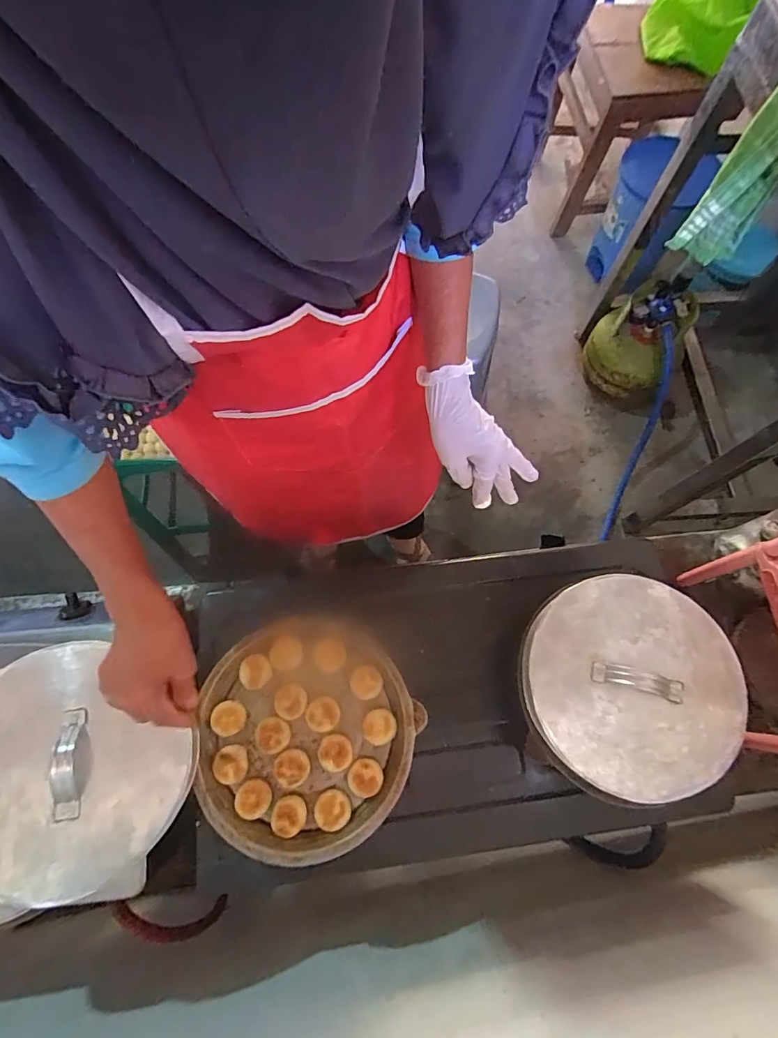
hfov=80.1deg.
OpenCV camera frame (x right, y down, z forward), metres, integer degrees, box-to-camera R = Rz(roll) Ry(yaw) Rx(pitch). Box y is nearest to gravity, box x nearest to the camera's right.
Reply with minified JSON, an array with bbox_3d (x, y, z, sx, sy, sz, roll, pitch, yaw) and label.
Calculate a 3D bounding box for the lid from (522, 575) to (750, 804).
[{"bbox_3d":[0.293,0.195,0.559,0.244,0.025,0.241,0,74,0],"label":"lid"}]

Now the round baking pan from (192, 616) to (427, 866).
[{"bbox_3d":[-0.097,0.257,0.570,0.254,0.045,0.255,0,74,0],"label":"round baking pan"}]

